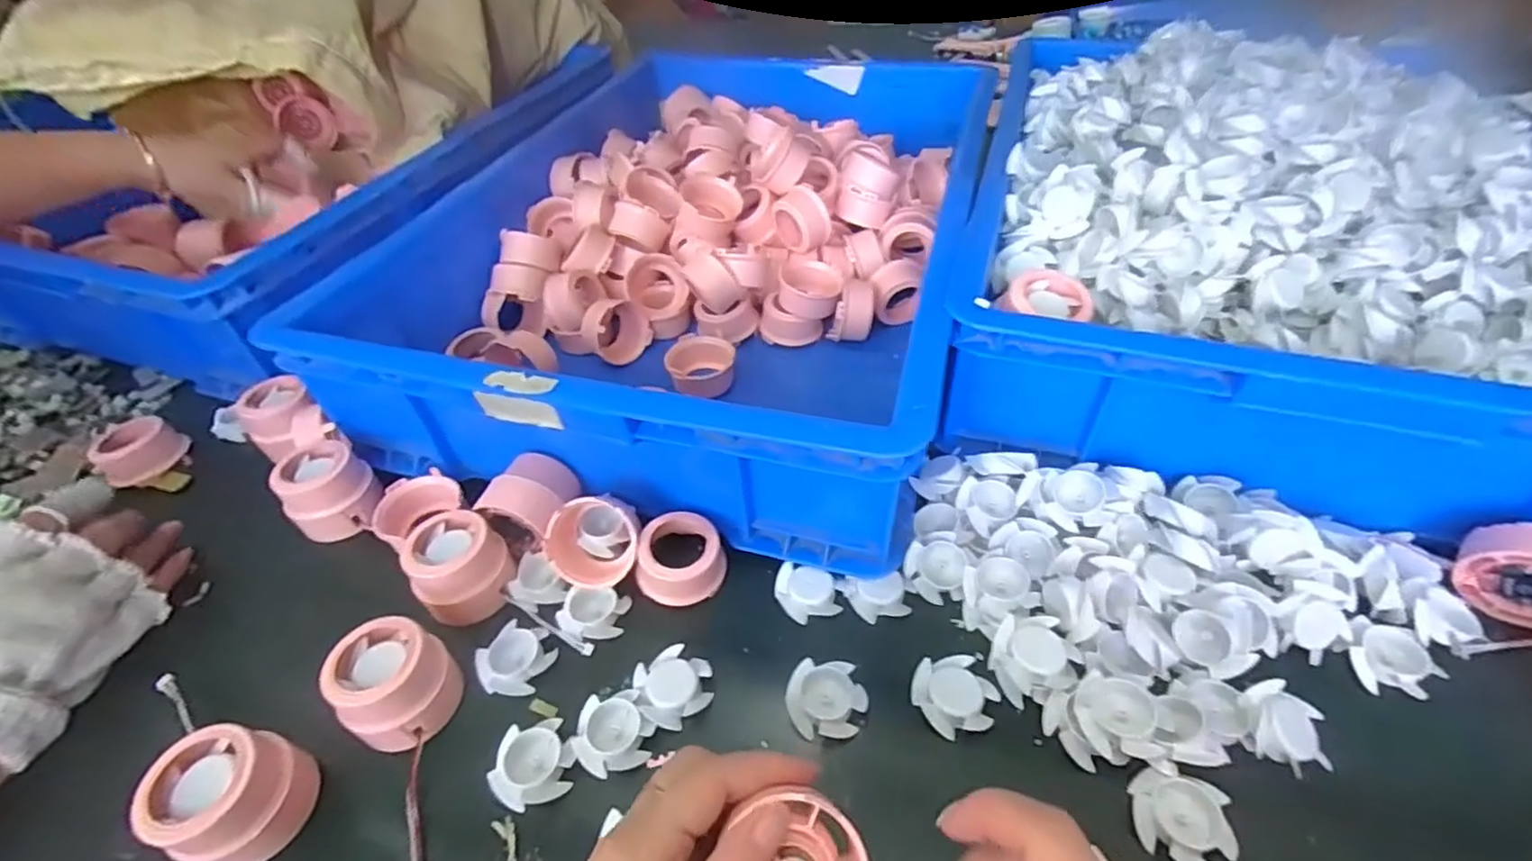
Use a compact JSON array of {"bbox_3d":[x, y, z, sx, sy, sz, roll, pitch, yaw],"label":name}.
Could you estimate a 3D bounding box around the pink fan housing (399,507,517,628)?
[{"bbox_3d":[-0.188,0.080,0.397,0.053,0.043,0.052,30,54,29],"label":"pink fan housing"}]

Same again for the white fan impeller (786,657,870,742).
[{"bbox_3d":[0.032,0.140,0.341,0.040,0.014,0.038,2,45,6],"label":"white fan impeller"}]

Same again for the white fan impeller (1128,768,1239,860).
[{"bbox_3d":[0.184,0.174,0.291,0.038,0.013,0.035,-2,45,2],"label":"white fan impeller"}]

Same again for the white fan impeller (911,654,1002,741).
[{"bbox_3d":[0.097,0.137,0.339,0.040,0.009,0.037,-14,46,-9],"label":"white fan impeller"}]

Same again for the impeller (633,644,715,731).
[{"bbox_3d":[-0.050,0.138,0.351,0.037,0.013,0.039,-2,45,2],"label":"impeller"}]

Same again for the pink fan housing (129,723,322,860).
[{"bbox_3d":[-0.251,0.172,0.309,0.049,0.051,0.053,-2,45,2],"label":"pink fan housing"}]

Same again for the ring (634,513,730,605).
[{"bbox_3d":[-0.051,0.079,0.402,0.047,0.034,0.049,-2,45,2],"label":"ring"}]

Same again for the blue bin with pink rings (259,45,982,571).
[{"bbox_3d":[-0.055,-0.185,0.598,0.456,0.125,0.595,10,47,14],"label":"blue bin with pink rings"}]

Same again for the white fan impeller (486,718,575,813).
[{"bbox_3d":[-0.116,0.165,0.326,0.039,0.009,0.036,-18,47,-13],"label":"white fan impeller"}]

